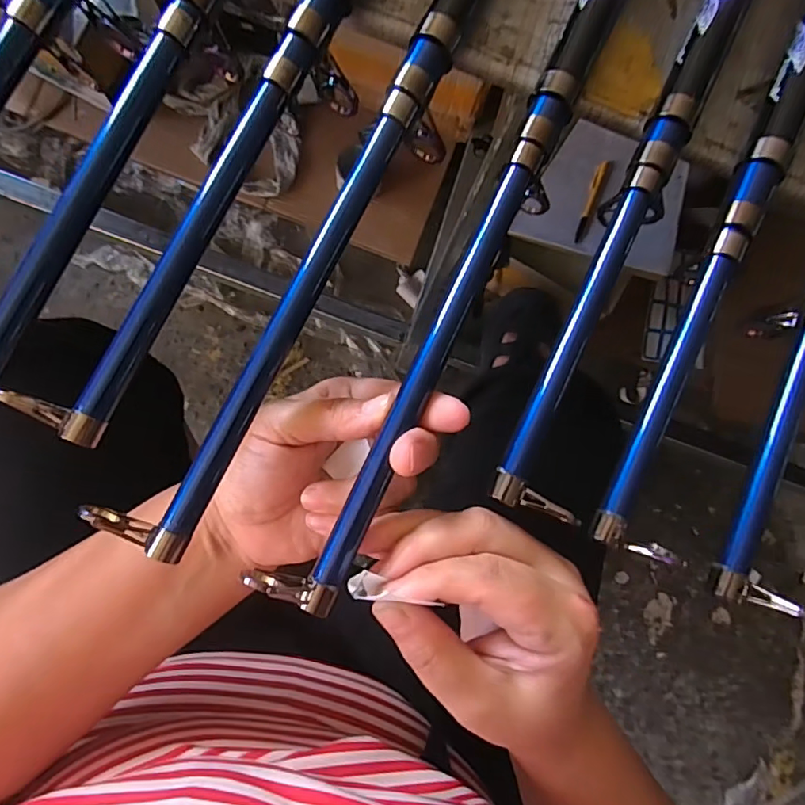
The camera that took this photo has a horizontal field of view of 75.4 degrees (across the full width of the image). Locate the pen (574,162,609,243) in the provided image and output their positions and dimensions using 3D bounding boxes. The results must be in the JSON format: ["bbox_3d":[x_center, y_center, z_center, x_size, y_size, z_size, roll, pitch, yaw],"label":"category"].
[{"bbox_3d":[0.283,-0.304,0.785,0.019,0.012,0.132,22,82,-4],"label":"pen"}]

